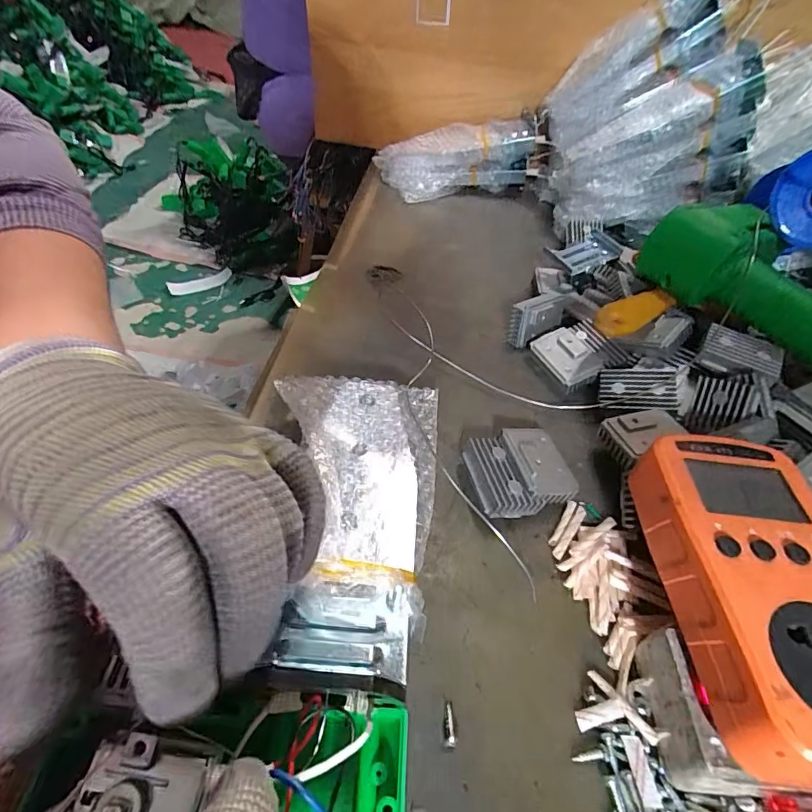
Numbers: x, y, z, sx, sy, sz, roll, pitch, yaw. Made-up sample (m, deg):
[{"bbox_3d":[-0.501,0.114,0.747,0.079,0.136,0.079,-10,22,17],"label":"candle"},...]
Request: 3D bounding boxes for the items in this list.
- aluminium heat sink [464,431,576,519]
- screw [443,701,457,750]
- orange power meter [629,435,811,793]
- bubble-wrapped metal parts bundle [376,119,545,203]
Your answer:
[{"bbox_3d":[0.062,0.037,0.263,0.056,0.023,0.049,-6,52,-19],"label":"aluminium heat sink"},{"bbox_3d":[0.018,0.128,0.187,0.006,0.005,0.016,7,47,0],"label":"screw"},{"bbox_3d":[0.138,0.068,0.183,0.070,0.029,0.126,4,47,-3],"label":"orange power meter"},{"bbox_3d":[0.063,-0.280,0.527,0.175,0.055,0.067,-15,51,-19],"label":"bubble-wrapped metal parts bundle"}]

